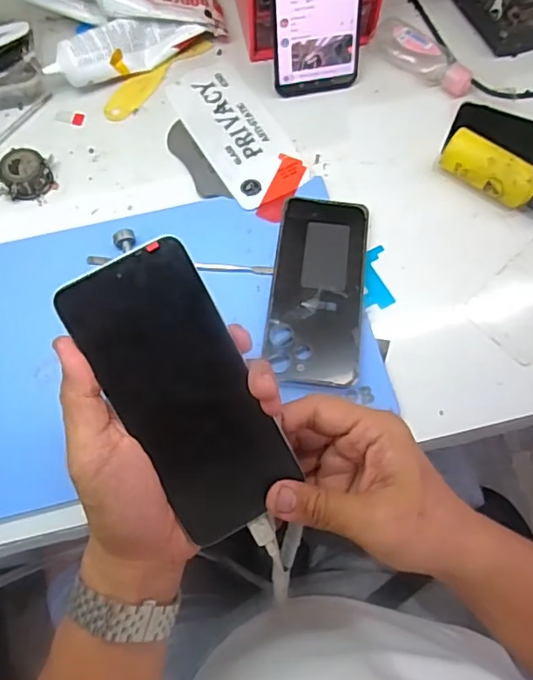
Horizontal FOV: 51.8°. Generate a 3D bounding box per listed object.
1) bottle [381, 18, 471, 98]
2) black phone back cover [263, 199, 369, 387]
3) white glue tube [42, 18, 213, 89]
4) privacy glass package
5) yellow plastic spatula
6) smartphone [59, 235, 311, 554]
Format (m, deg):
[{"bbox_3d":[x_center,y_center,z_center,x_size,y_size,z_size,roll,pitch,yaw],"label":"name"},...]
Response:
[{"bbox_3d":[0.149,-0.266,0.518,0.038,0.024,0.101,-36,75,-11],"label":"bottle"},{"bbox_3d":[0.042,-0.044,0.438,0.072,0.009,0.161,6,67,3],"label":"black phone back cover"},{"bbox_3d":[-0.129,-0.268,0.506,0.141,0.036,0.035,-29,74,-22],"label":"white glue tube"},{"bbox_3d":[-0.027,-0.188,0.497,0.073,0.006,0.159,-29,74,-9],"label":"privacy glass package"},{"bbox_3d":[-0.106,-0.252,0.523,0.030,0.004,0.122,41,76,12],"label":"yellow plastic spatula"},{"bbox_3d":[-0.044,0.032,0.307,0.073,0.004,0.166,-27,102,-9],"label":"smartphone"}]

